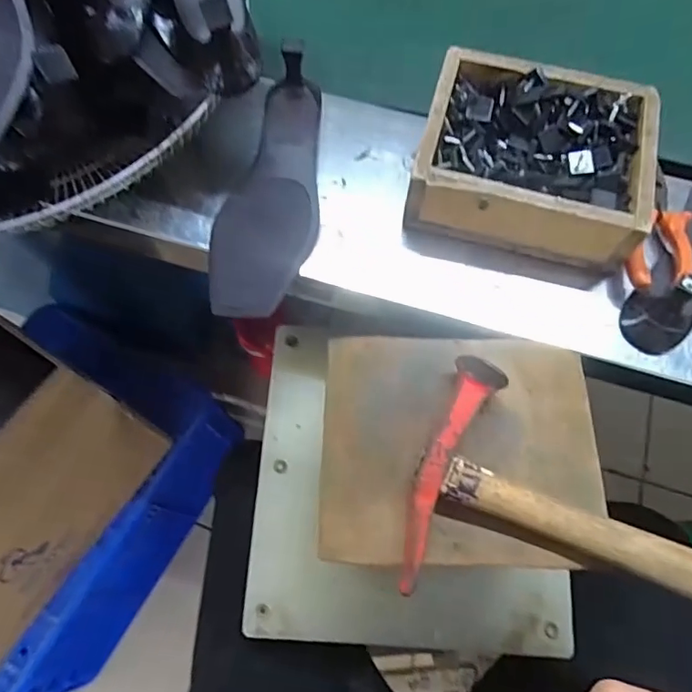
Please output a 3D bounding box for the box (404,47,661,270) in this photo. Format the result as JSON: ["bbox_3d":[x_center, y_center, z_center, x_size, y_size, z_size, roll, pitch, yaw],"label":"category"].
[{"bbox_3d":[0.154,-0.154,0.437,0.177,0.064,0.158,15,69,6],"label":"box"}]

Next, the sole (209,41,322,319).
[{"bbox_3d":[-0.062,-0.144,0.446,0.085,0.061,0.239,9,69,3],"label":"sole"}]

